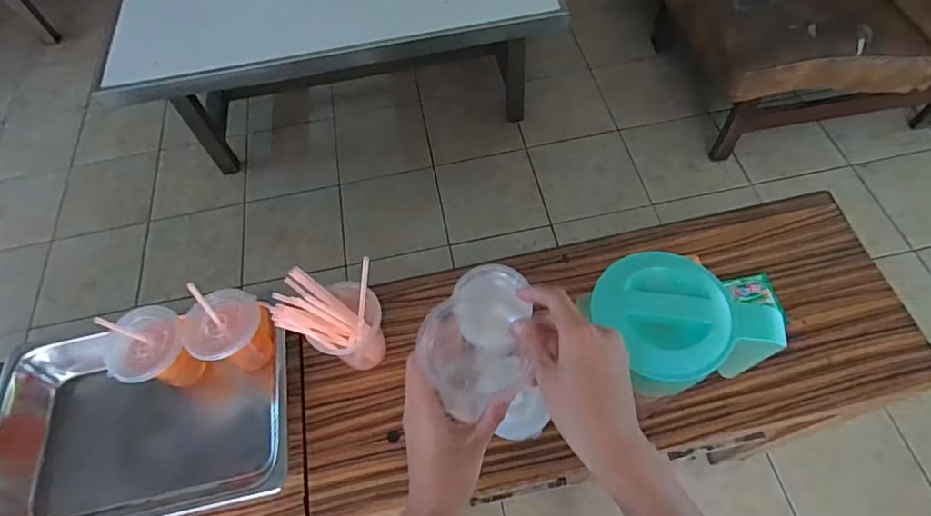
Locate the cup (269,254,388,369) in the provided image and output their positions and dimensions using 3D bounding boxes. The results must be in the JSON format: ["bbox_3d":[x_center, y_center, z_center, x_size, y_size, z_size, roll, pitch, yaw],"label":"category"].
[{"bbox_3d":[-0.152,0.073,0.627,0.105,0.152,0.082,-21,61,-8],"label":"cup"}]

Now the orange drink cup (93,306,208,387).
[{"bbox_3d":[-0.384,0.125,0.670,0.089,0.134,0.079,-26,62,-10],"label":"orange drink cup"}]

